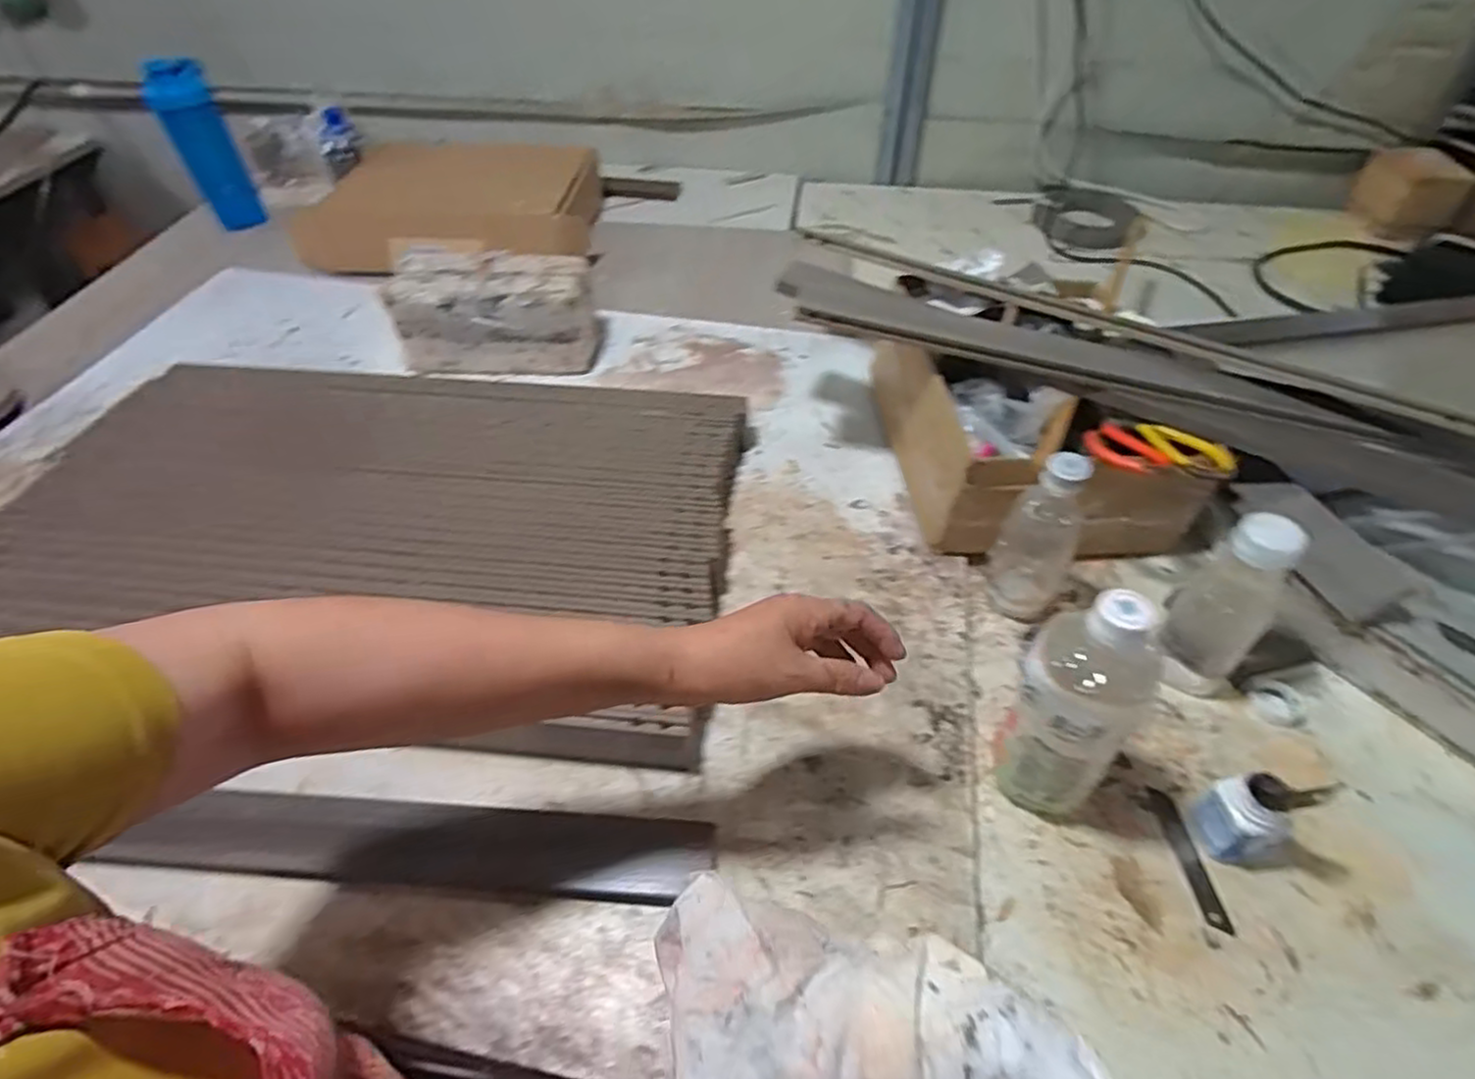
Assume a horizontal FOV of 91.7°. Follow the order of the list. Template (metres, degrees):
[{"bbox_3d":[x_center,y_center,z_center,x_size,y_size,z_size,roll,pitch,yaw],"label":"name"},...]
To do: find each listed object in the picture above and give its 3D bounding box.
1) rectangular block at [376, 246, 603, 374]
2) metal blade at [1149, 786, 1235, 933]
[{"bbox_3d":[-0.292,-0.278,0.885,0.236,0.111,0.098,1,48,1],"label":"rectangular block"},{"bbox_3d":[0.320,0.226,0.509,0.017,0.004,0.098,0,44,-2],"label":"metal blade"}]

